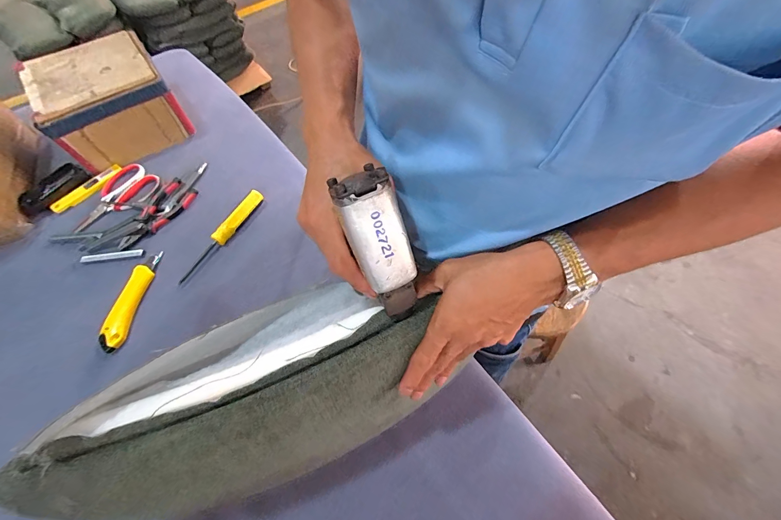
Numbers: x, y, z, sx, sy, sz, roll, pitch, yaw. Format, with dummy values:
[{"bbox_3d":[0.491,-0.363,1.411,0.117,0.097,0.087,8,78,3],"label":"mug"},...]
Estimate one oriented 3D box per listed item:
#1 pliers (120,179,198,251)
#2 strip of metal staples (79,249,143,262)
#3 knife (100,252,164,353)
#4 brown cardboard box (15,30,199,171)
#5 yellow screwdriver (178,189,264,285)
[{"bbox_3d":[-0.420,-0.083,0.598,0.054,0.019,0.151,27,67,16],"label":"pliers"},{"bbox_3d":[-0.471,-0.007,0.571,0.104,0.012,0.009,-7,62,0],"label":"strip of metal staples"},{"bbox_3d":[-0.406,0.060,0.525,0.035,0.013,0.162,3,62,5],"label":"knife"},{"bbox_3d":[-0.560,-0.325,0.679,0.210,0.124,0.216,-31,65,-13],"label":"brown cardboard box"},{"bbox_3d":[-0.286,-0.045,0.571,0.021,0.024,0.195,26,67,16],"label":"yellow screwdriver"}]

